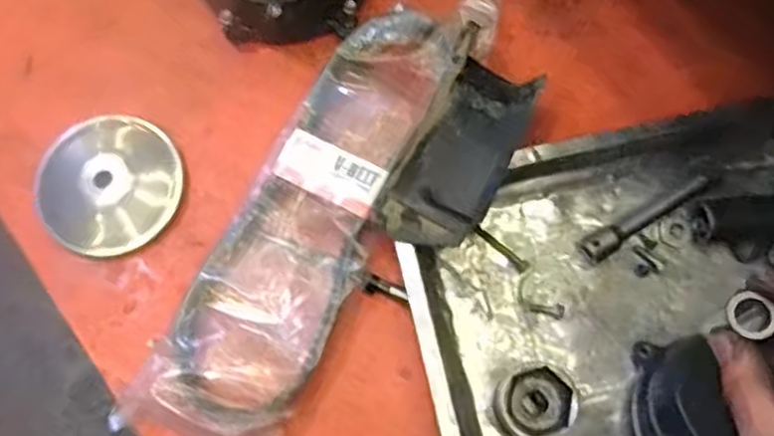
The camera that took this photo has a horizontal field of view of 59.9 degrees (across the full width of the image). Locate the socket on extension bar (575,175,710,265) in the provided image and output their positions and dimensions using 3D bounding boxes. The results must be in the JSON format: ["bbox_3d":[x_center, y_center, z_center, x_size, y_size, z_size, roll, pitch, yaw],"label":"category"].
[{"bbox_3d":[0.191,-0.001,0.498,0.108,0.016,0.018,-32,76,-6],"label":"socket on extension bar"}]

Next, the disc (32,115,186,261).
[{"bbox_3d":[-0.217,-0.027,0.525,0.109,0.022,0.104,0,75,2],"label":"disc"}]

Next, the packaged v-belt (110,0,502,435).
[{"bbox_3d":[-0.045,-0.014,0.506,0.114,0.044,0.396,27,78,8],"label":"packaged v-belt"}]

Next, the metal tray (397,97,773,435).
[{"bbox_3d":[0.190,0.062,0.480,0.339,0.041,0.259,-13,75,-2],"label":"metal tray"}]

